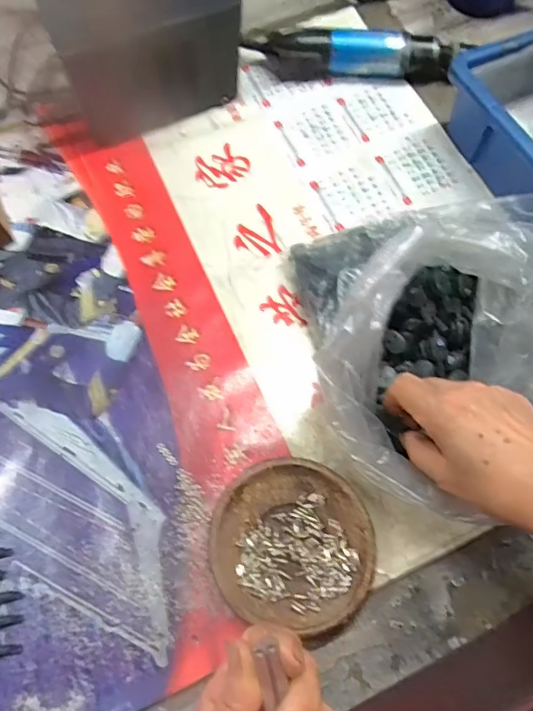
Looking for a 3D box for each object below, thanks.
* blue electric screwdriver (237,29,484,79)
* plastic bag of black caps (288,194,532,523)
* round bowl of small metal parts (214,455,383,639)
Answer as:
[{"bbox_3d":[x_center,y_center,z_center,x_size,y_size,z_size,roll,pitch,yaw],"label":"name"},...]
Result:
[{"bbox_3d":[0.090,-0.305,0.526,0.206,0.039,0.035,8,69,4],"label":"blue electric screwdriver"},{"bbox_3d":[0.133,-0.012,0.360,0.193,0.087,0.216,-8,68,0],"label":"plastic bag of black caps"},{"bbox_3d":[0.019,0.131,0.362,0.112,0.015,0.106,-1,68,2],"label":"round bowl of small metal parts"}]

